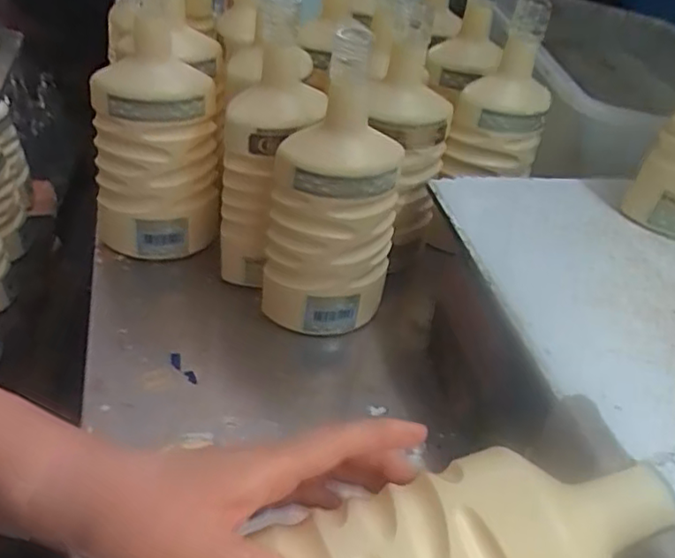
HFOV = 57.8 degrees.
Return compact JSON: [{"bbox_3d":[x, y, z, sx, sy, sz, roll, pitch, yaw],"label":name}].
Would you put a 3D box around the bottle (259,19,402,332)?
[{"bbox_3d":[-0.004,-0.059,0.502,0.100,0.230,0.079,10,43,6],"label":"bottle"}]

